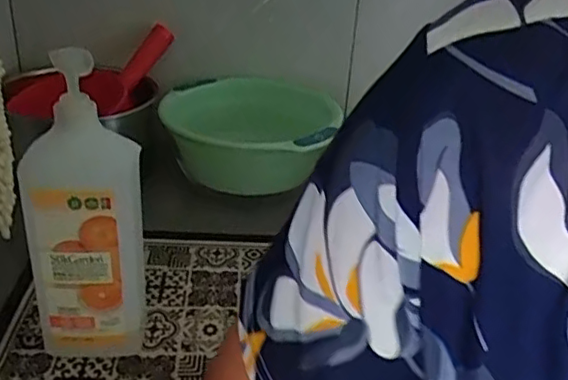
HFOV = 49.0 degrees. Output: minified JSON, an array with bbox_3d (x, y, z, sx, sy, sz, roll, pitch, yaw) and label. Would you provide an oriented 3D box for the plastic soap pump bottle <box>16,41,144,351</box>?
[{"bbox_3d":[-0.180,0.027,0.570,0.094,0.306,0.061,0,29,-6],"label":"plastic soap pump bottle"}]

